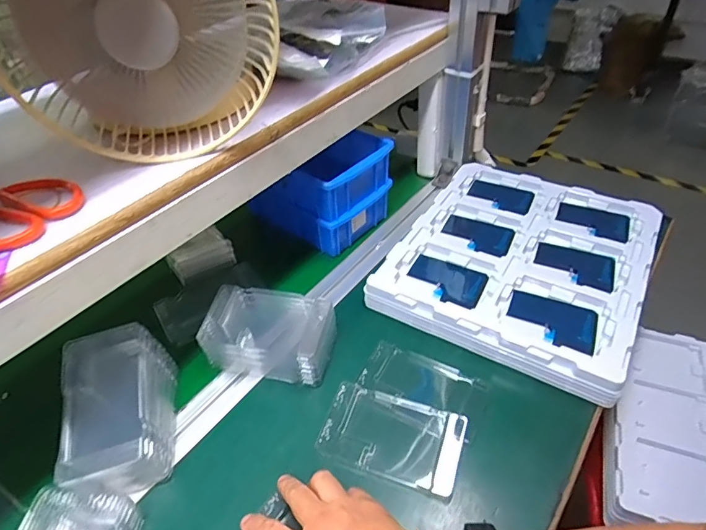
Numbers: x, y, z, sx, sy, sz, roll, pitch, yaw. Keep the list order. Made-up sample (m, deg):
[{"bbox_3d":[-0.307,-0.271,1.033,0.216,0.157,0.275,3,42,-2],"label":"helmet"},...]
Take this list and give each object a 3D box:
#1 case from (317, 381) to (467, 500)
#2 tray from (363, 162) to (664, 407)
[{"bbox_3d":[0.036,0.159,0.435,0.126,0.015,0.073,13,44,18],"label":"case"},{"bbox_3d":[0.214,-0.017,0.587,0.275,0.029,0.314,21,47,26],"label":"tray"}]

